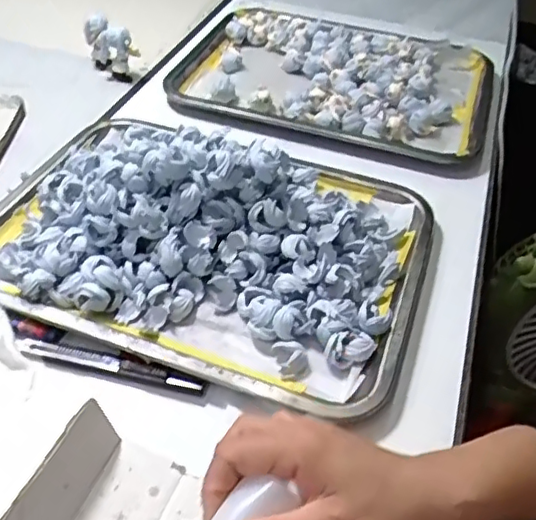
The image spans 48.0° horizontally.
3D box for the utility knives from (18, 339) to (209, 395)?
[{"bbox_3d":[-0.108,0.071,0.417,0.136,0.007,0.014,13,46,6],"label":"utility knives"}]

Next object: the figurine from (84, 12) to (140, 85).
[{"bbox_3d":[-0.180,-0.246,0.695,0.035,0.062,0.067,-26,53,-28],"label":"figurine"}]

